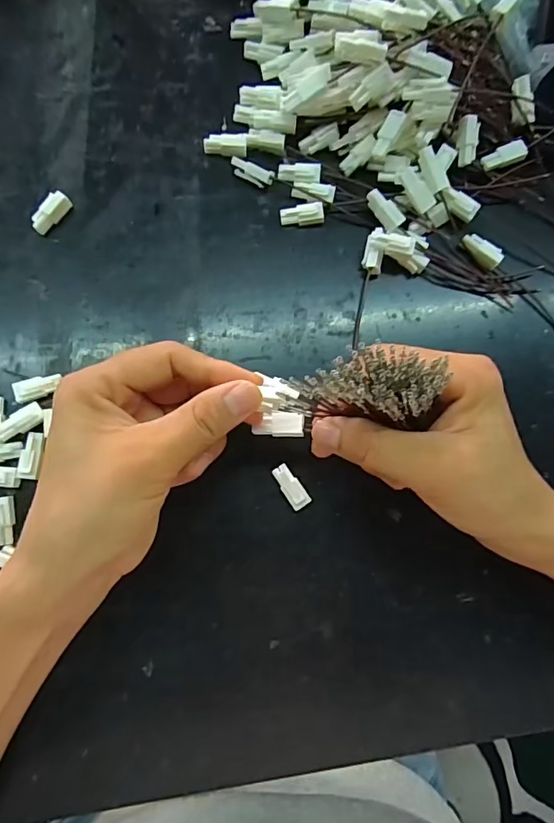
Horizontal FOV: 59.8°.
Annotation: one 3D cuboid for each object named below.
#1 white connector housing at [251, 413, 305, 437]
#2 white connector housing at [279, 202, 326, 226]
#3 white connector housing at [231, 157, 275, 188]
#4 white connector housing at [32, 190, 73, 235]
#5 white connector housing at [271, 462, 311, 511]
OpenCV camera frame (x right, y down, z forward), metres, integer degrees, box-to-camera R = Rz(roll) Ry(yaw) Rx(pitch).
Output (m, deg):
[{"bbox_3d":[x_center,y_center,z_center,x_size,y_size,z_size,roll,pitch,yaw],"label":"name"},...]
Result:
[{"bbox_3d":[0.001,0.007,0.230,0.025,0.004,0.012,-4,81,5],"label":"white connector housing"},{"bbox_3d":[0.015,-0.115,0.283,0.026,0.009,0.011,-8,82,-4],"label":"white connector housing"},{"bbox_3d":[-0.015,-0.141,0.285,0.026,0.007,0.009,23,81,1],"label":"white connector housing"},{"bbox_3d":[-0.130,-0.114,0.277,0.009,0.012,0.026,39,82,4],"label":"white connector housing"},{"bbox_3d":[0.007,0.041,0.259,0.011,0.007,0.025,-36,84,-7],"label":"white connector housing"}]

